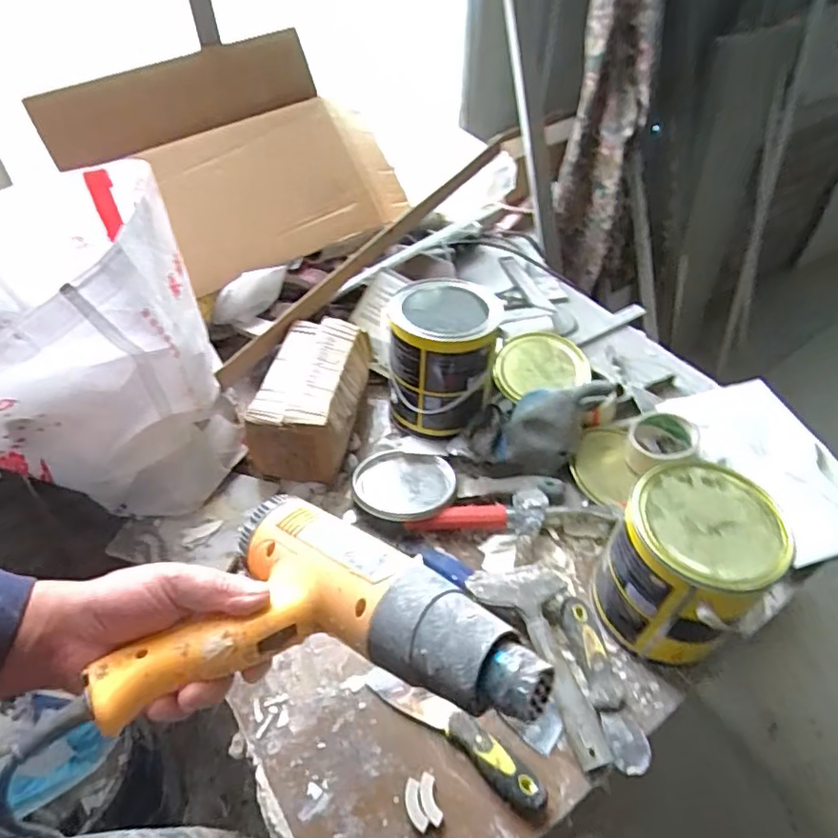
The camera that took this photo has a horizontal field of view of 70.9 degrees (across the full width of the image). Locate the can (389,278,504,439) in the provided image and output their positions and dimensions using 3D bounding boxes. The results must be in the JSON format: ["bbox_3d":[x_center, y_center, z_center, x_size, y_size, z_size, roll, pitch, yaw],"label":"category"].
[{"bbox_3d":[0.030,-0.085,0.801,0.133,0.152,0.154,3,47,2],"label":"can"}]

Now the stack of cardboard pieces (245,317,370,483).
[{"bbox_3d":[-0.137,-0.026,0.793,0.115,0.121,0.202,9,48,8],"label":"stack of cardboard pieces"}]

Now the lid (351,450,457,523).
[{"bbox_3d":[-0.020,0.083,0.748,0.125,0.016,0.116,0,47,0],"label":"lid"}]

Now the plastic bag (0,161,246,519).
[{"bbox_3d":[-0.411,-0.058,0.671,0.327,0.314,0.245,-16,50,-15],"label":"plastic bag"}]

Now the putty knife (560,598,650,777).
[{"bbox_3d":[0.187,0.266,0.600,0.042,0.025,0.165,-11,58,-11],"label":"putty knife"}]

